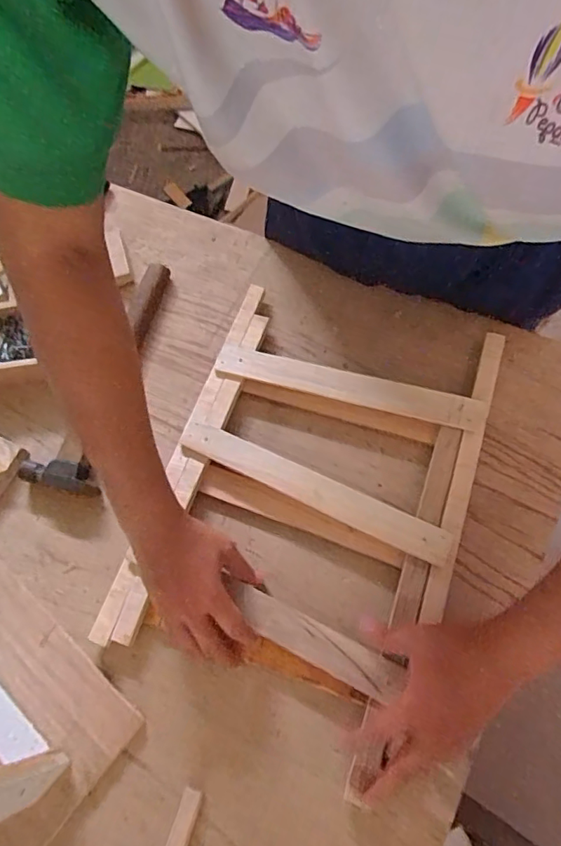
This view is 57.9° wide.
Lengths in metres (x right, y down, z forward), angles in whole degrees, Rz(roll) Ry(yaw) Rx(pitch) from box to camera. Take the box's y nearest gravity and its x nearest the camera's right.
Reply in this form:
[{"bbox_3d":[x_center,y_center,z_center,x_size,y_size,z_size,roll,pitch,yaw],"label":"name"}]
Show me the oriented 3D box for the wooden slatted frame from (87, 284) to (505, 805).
[{"bbox_3d":[0.030,0.068,0.529,0.302,0.045,0.414,18,70,10],"label":"wooden slatted frame"}]

